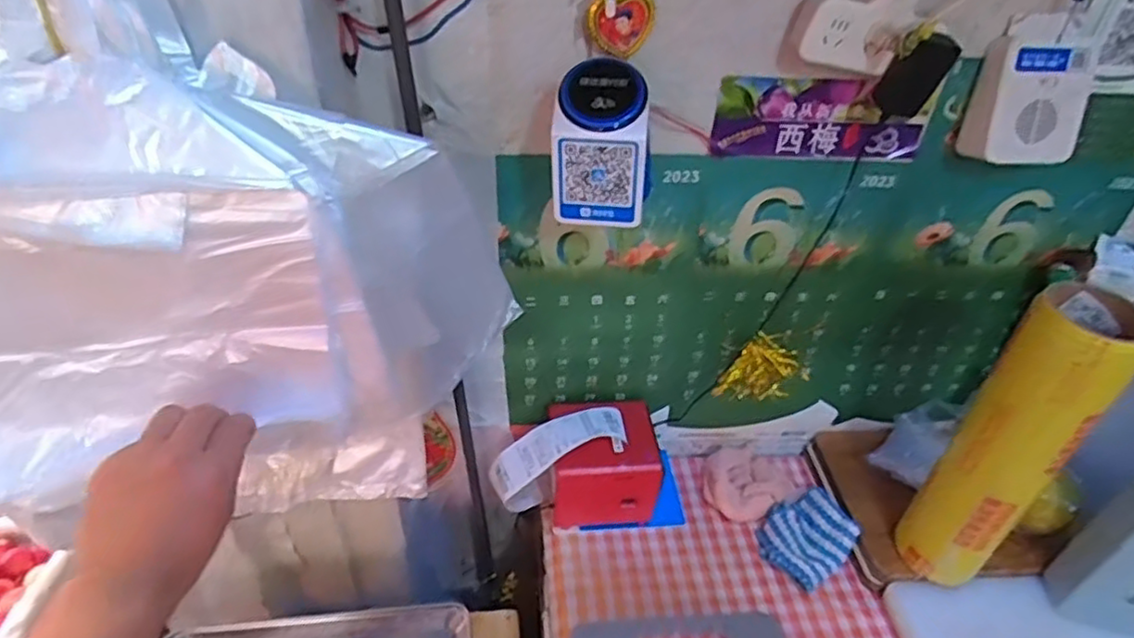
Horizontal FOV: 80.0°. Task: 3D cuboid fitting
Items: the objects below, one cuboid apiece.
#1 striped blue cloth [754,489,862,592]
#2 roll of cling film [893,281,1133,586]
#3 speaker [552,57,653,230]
[{"bbox_3d":[0.292,0.260,0.819,0.114,0.021,0.094,-34,50,-16],"label":"striped blue cloth"},{"bbox_3d":[0.443,0.129,0.677,0.104,0.331,0.095,-27,49,-32],"label":"roll of cling film"},{"bbox_3d":[0.032,-0.142,0.566,0.086,0.119,0.048,6,40,3],"label":"speaker"}]

